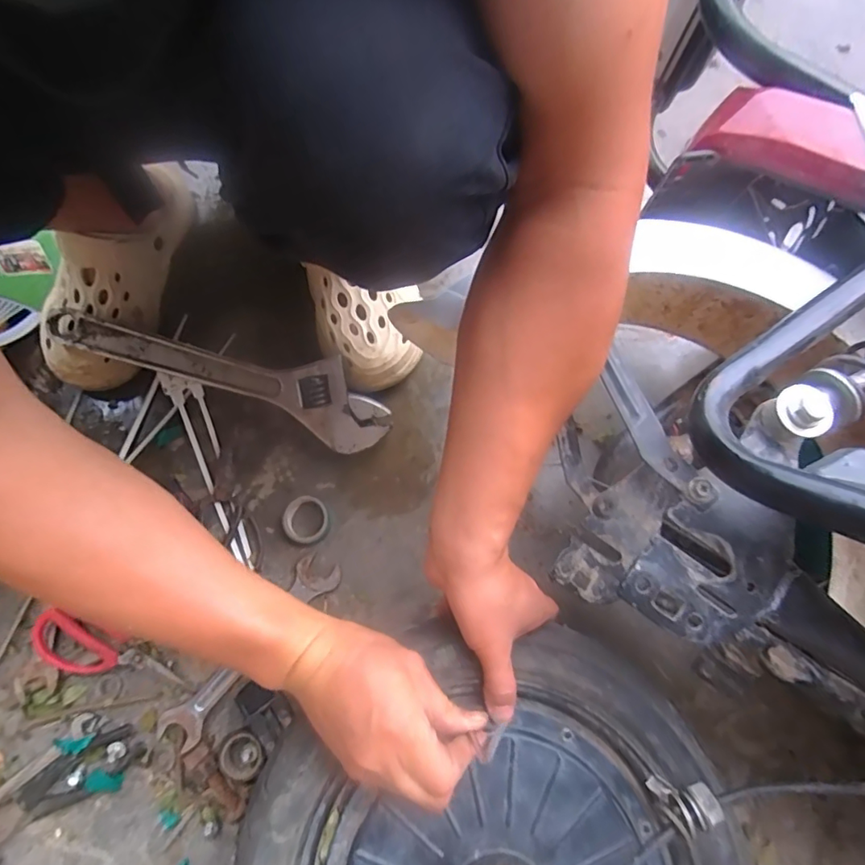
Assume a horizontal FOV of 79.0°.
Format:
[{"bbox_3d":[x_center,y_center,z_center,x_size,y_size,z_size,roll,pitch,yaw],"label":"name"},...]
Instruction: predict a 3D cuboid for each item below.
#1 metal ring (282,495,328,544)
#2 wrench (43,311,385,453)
[{"bbox_3d":[-0.132,0.090,0.538,0.048,0.013,0.047,0,74,0],"label":"metal ring"},{"bbox_3d":[-0.221,-0.075,0.554,0.363,0.020,0.082,22,91,-2],"label":"wrench"}]

